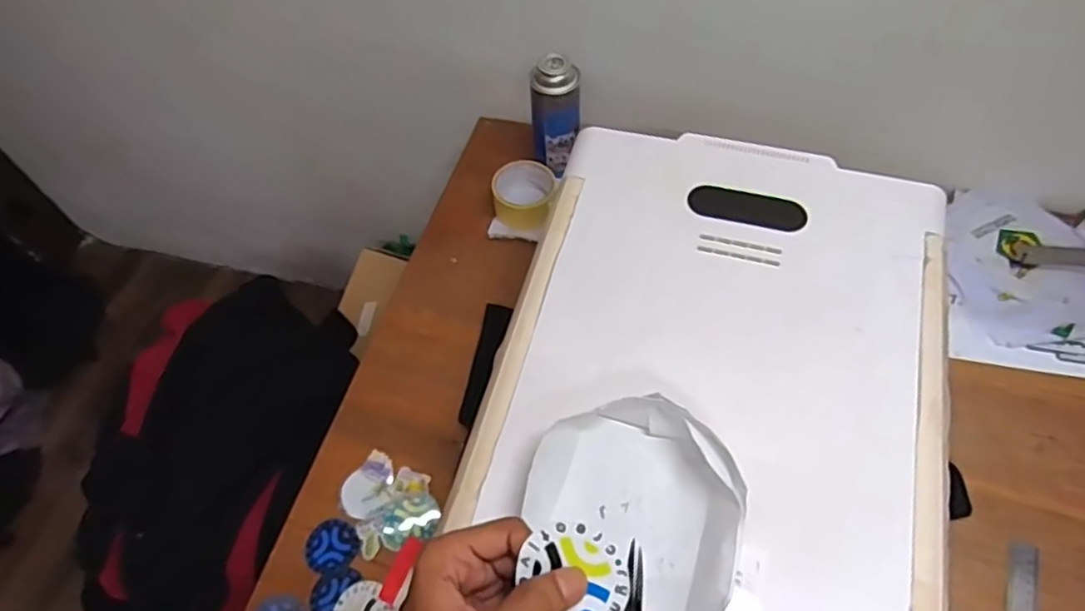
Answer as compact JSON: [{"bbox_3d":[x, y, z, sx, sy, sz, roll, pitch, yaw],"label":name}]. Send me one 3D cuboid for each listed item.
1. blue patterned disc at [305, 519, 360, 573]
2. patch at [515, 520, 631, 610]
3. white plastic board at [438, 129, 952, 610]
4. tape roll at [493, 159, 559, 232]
[{"bbox_3d":[-0.223,0.254,0.699,0.055,0.005,0.049,-12,60,-3],"label":"blue patterned disc"},{"bbox_3d":[0.017,0.138,0.333,0.050,0.005,0.058,-25,80,2],"label":"patch"},{"bbox_3d":[0.167,0.037,0.618,0.396,0.020,0.494,13,61,11],"label":"white plastic board"},{"bbox_3d":[-0.027,-0.157,0.916,0.084,0.038,0.092,-2,60,3],"label":"tape roll"}]

